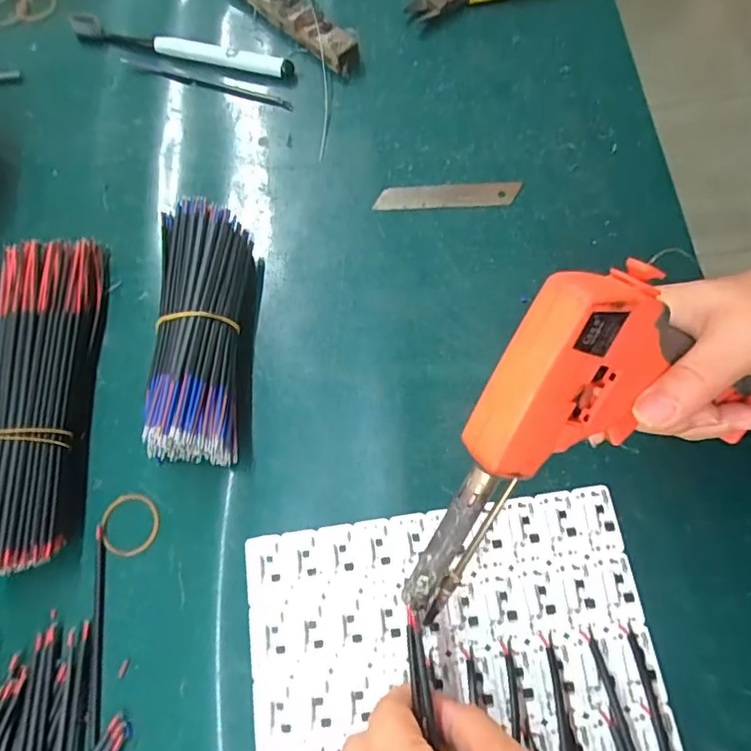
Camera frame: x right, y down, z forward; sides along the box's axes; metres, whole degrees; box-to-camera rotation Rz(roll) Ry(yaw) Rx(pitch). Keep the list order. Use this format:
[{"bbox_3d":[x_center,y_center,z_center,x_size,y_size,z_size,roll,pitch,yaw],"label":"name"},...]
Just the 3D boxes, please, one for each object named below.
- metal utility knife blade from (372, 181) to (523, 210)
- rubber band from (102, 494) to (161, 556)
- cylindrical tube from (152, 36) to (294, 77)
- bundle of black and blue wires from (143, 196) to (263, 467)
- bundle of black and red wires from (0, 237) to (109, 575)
[{"bbox_3d":[0.048,-0.121,0.389,0.095,0.004,0.018,-1,81,4],"label":"metal utility knife blade"},{"bbox_3d":[-0.137,0.083,0.323,0.032,0.004,0.033,3,69,4],"label":"rubber band"},{"bbox_3d":[-0.116,-0.242,0.439,0.110,0.015,0.011,12,70,7],"label":"cylindrical tube"},{"bbox_3d":[-0.102,-0.026,0.335,0.050,0.042,0.149,1,69,3],"label":"bundle of black and blue wires"},{"bbox_3d":[-0.192,0.009,0.333,0.045,0.042,0.200,-4,69,1],"label":"bundle of black and red wires"}]

